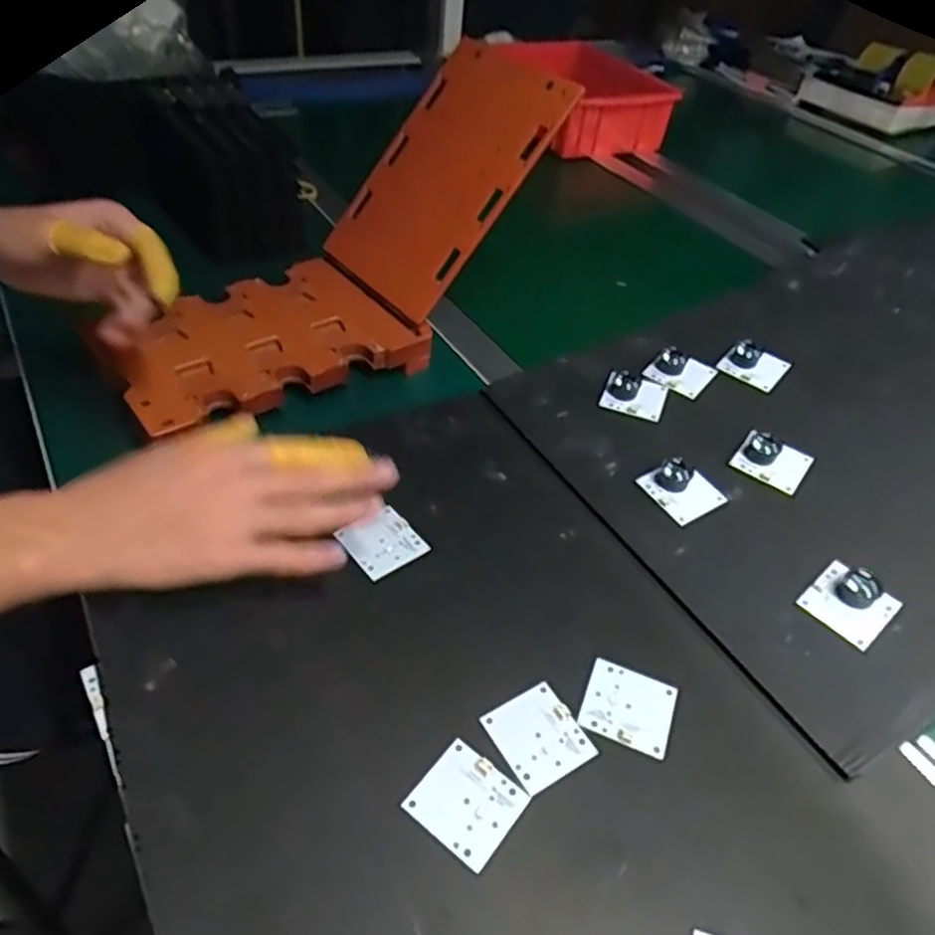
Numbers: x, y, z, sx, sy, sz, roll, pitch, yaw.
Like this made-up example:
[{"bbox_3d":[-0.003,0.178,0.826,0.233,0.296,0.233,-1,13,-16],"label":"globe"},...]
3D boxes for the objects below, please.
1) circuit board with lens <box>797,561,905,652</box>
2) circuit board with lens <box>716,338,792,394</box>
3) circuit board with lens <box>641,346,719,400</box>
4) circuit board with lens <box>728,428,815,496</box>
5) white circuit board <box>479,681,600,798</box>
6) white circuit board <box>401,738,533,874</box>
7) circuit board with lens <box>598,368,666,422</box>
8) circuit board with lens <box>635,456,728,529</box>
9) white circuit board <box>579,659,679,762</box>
[{"bbox_3d":[0.238,0.080,0.436,0.047,0.023,0.046,-29,54,-32],"label":"circuit board with lens"},{"bbox_3d":[0.239,-0.086,0.591,0.051,0.022,0.036,26,47,19],"label":"circuit board with lens"},{"bbox_3d":[0.175,-0.081,0.580,0.051,0.021,0.042,24,46,17],"label":"circuit board with lens"},{"bbox_3d":[0.225,-0.009,0.517,0.049,0.017,0.042,30,48,22],"label":"circuit board with lens"},{"bbox_3d":[0.037,0.139,0.368,0.044,0.004,0.047,-21,51,-27],"label":"white circuit board"},{"bbox_3d":[0.000,0.162,0.343,0.046,0.004,0.044,31,48,23],"label":"white circuit board"},{"bbox_3d":[0.133,-0.058,0.564,0.048,0.009,0.036,20,72,3],"label":"circuit board with lens"},{"bbox_3d":[0.152,0.013,0.496,0.043,0.025,0.046,-23,51,-28],"label":"circuit board with lens"},{"bbox_3d":[0.089,0.131,0.389,0.047,0.004,0.045,20,45,13],"label":"white circuit board"}]

